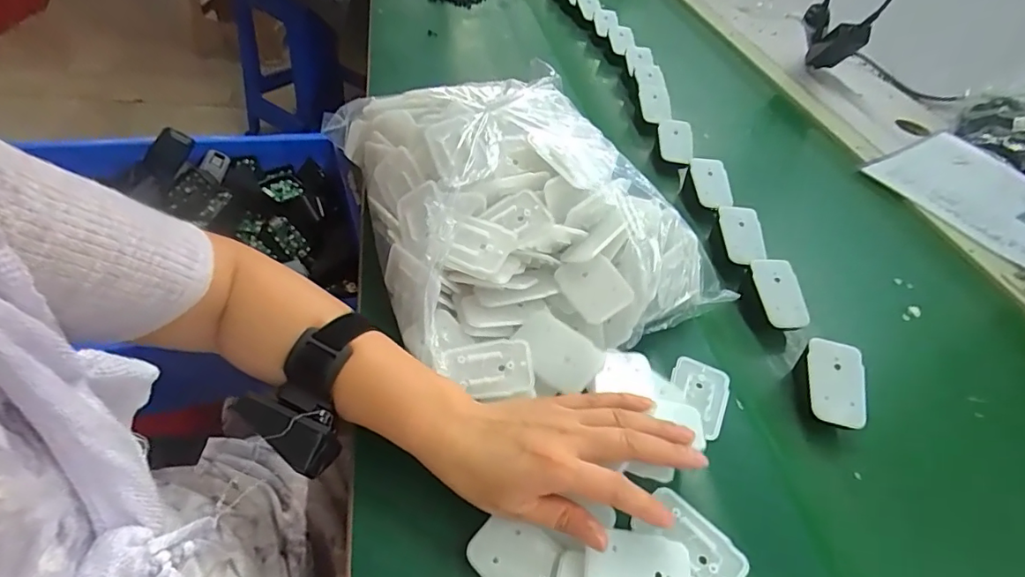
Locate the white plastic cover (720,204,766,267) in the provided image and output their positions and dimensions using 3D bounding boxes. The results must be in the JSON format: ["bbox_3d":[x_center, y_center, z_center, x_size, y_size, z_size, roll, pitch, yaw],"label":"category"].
[{"bbox_3d":[0.243,-0.058,0.542,0.039,0.006,0.063,-14,85,-2],"label":"white plastic cover"}]

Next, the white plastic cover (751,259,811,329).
[{"bbox_3d":[0.253,0.004,0.486,0.033,0.007,0.069,-19,76,16],"label":"white plastic cover"}]

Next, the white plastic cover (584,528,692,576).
[{"bbox_3d":[0.075,0.168,0.304,0.065,0.005,0.041,13,56,-9],"label":"white plastic cover"}]

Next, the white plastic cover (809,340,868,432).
[{"bbox_3d":[0.260,0.075,0.413,0.040,0.005,0.067,7,69,14],"label":"white plastic cover"}]

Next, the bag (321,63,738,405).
[{"bbox_3d":[-0.003,-0.083,0.459,0.242,0.107,0.331,-18,53,-25],"label":"bag"}]

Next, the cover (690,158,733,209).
[{"bbox_3d":[0.237,-0.126,0.612,0.036,0.062,0.011,-14,9,30],"label":"cover"}]

